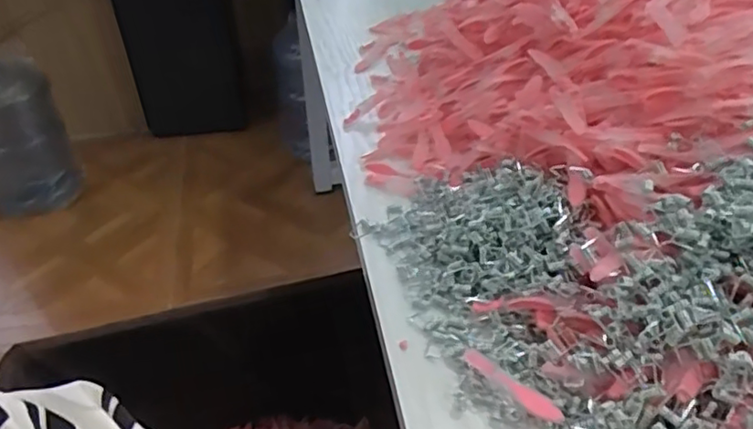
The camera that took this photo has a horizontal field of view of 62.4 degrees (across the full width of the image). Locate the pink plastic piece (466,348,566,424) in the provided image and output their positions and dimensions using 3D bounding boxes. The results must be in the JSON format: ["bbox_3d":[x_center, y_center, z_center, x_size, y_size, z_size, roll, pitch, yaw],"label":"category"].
[{"bbox_3d":[0.091,0.116,0.423,0.078,0.006,0.013,30,49,34],"label":"pink plastic piece"}]

